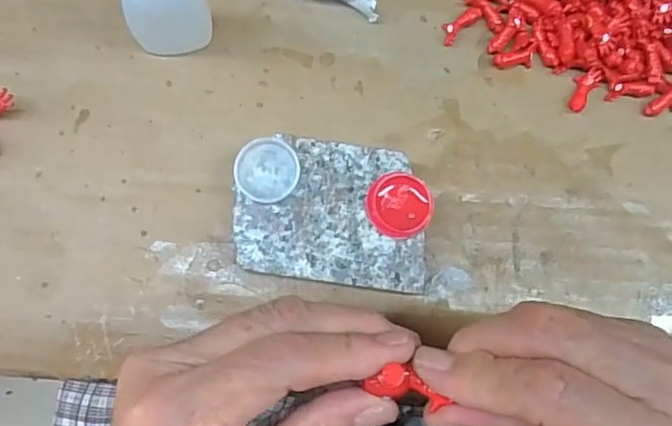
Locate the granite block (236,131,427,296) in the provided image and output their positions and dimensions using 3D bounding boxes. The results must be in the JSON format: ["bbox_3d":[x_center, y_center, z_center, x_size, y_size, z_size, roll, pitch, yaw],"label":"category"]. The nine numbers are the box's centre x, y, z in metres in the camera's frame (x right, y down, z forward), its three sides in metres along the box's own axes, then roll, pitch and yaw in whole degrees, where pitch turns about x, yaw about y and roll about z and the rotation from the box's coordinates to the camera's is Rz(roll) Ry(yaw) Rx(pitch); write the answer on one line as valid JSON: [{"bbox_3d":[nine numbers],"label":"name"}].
[{"bbox_3d":[-0.001,0.001,0.251,0.080,0.019,0.059,7,81,-3],"label":"granite block"}]

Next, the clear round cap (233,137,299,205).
[{"bbox_3d":[-0.029,-0.018,0.240,0.026,0.005,0.026,8,87,-7],"label":"clear round cap"}]

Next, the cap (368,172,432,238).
[{"bbox_3d":[0.027,-0.003,0.242,0.027,0.005,0.027,4,83,-3],"label":"cap"}]

